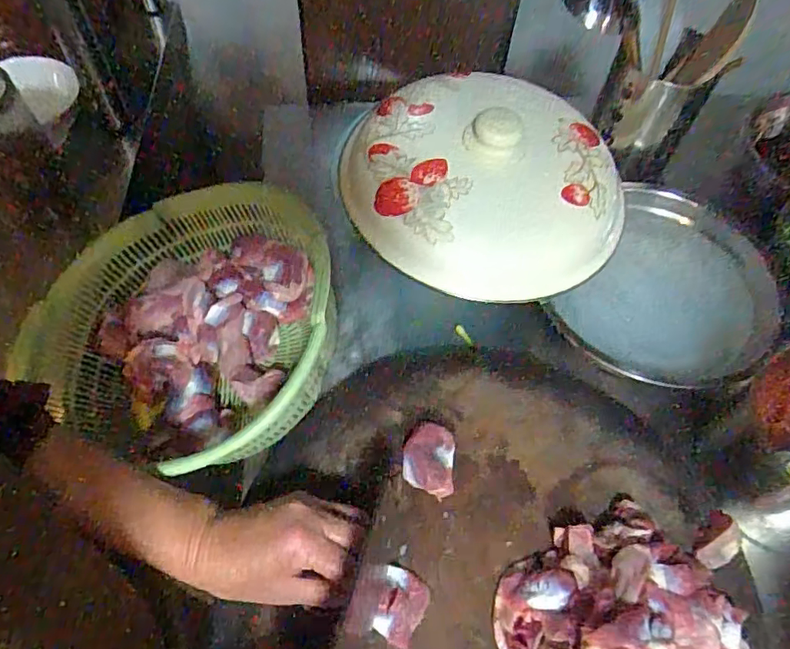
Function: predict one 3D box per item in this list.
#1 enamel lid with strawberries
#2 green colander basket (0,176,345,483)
[{"bbox_3d":[0.089,-0.142,0.522,0.242,0.061,0.245,-33,66,-19],"label":"enamel lid with strawberries"},{"bbox_3d":[-0.177,-0.001,0.501,0.239,0.104,0.258,-10,61,-8],"label":"green colander basket"}]

